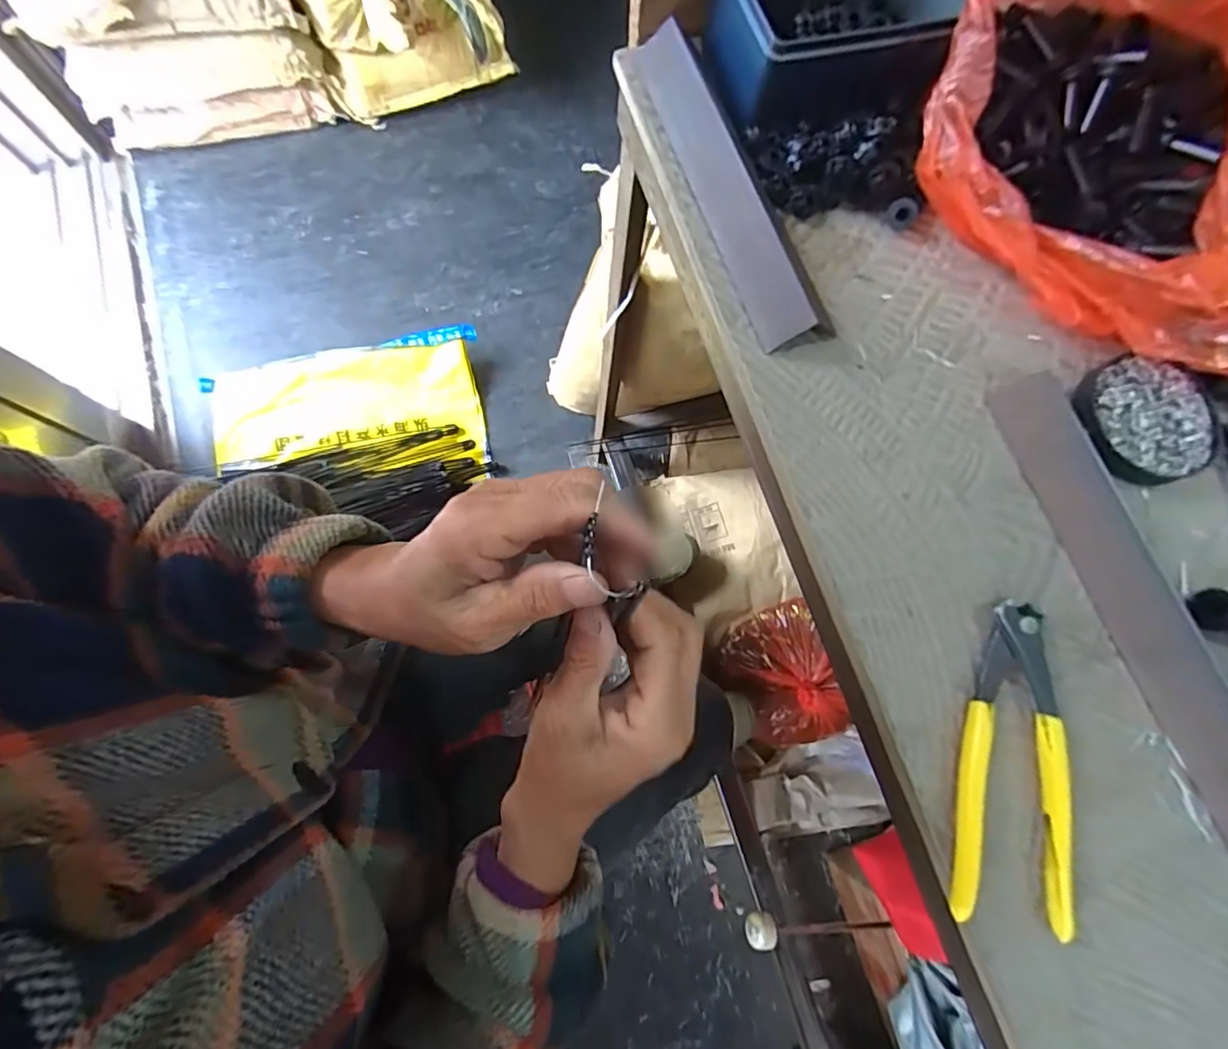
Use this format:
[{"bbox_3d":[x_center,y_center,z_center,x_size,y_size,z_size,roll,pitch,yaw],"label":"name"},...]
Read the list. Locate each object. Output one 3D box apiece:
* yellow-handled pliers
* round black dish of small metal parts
[{"bbox_3d":[0.218,0.125,0.304,0.059,0.016,0.159,16,75,0],"label":"yellow-handled pliers"},{"bbox_3d":[0.340,-0.067,0.360,0.082,0.014,0.080,1,75,-4],"label":"round black dish of small metal parts"}]

